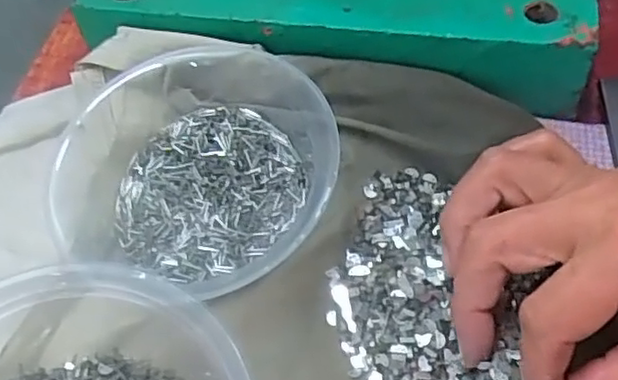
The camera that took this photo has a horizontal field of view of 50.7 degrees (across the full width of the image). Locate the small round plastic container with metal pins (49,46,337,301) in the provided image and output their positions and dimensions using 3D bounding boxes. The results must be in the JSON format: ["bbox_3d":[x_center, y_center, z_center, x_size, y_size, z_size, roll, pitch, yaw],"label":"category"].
[{"bbox_3d":[-0.056,-0.012,0.296,0.139,0.041,0.117,15,58,15],"label":"small round plastic container with metal pins"}]

